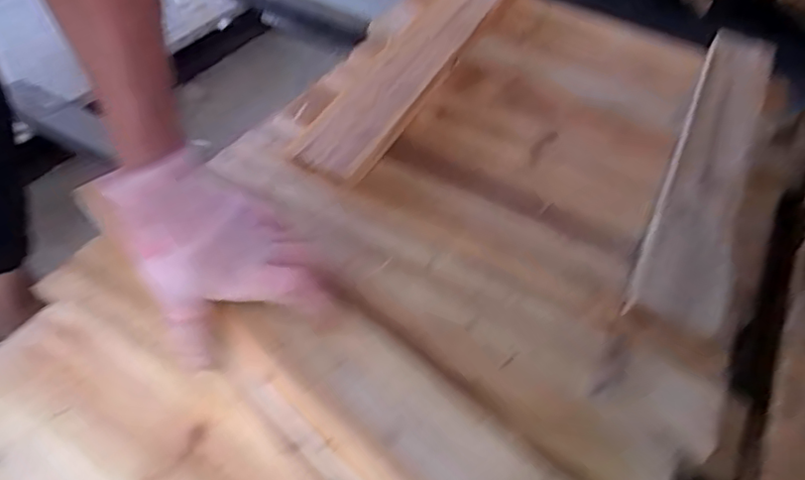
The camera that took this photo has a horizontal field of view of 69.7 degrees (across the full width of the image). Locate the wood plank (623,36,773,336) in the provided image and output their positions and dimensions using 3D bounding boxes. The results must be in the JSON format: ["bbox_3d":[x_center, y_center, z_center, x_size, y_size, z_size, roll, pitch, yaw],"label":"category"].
[{"bbox_3d":[0.329,-0.086,0.614,0.078,0.039,0.472,24,52,15],"label":"wood plank"}]

